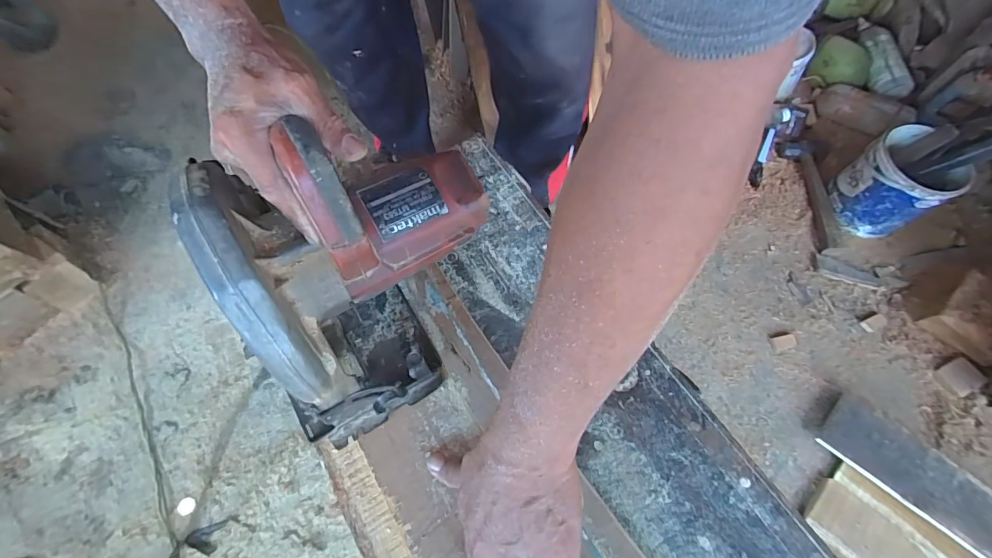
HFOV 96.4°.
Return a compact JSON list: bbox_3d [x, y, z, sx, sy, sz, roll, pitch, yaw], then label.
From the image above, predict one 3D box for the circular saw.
[{"bbox_3d":[-0.096,-0.003,0.347,0.200,0.188,0.185,-16,67,-9],"label":"circular saw"}]

